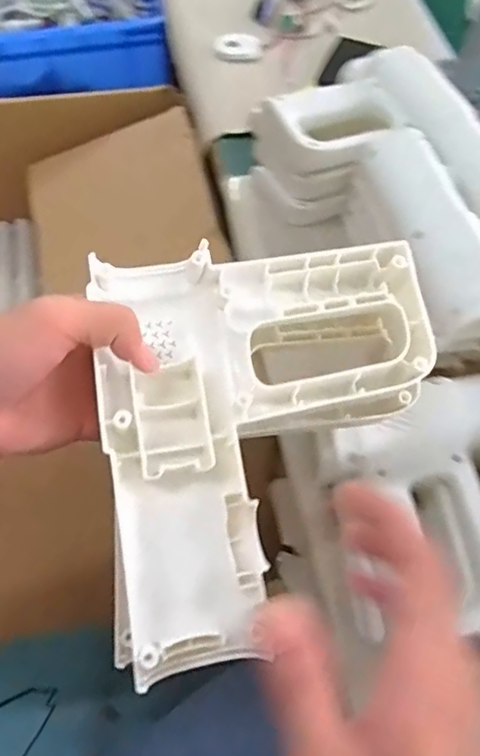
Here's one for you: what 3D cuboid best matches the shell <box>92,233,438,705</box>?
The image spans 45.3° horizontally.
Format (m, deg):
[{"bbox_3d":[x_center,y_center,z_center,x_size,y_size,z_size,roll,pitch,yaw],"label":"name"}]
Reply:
[{"bbox_3d":[0.023,0.029,0.295,0.175,0.059,0.198,-6,64,-4],"label":"shell"}]

